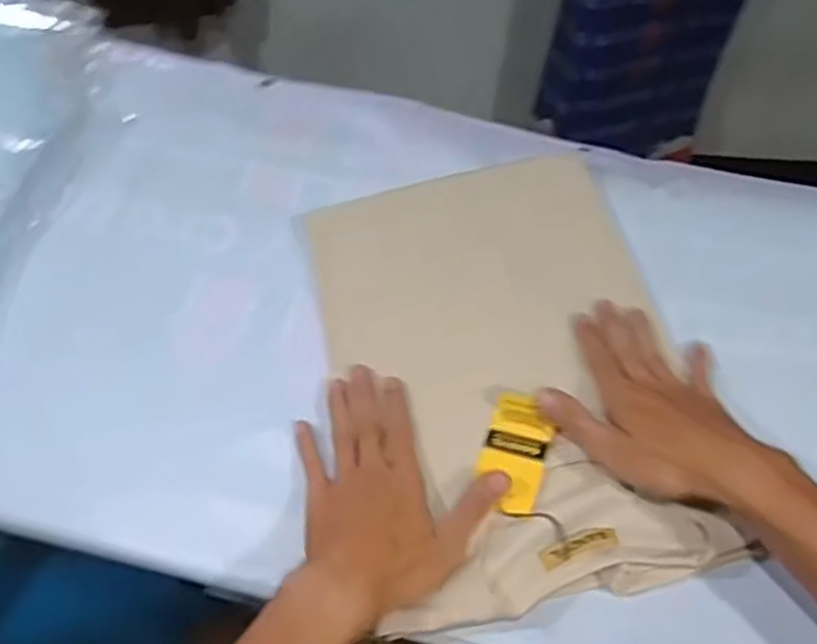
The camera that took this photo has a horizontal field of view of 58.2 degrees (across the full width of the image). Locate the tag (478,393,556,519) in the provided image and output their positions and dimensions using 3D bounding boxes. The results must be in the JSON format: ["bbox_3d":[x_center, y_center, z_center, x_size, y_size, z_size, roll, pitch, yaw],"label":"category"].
[{"bbox_3d":[0.075,0.092,0.517,0.045,0.015,0.079,15,61,10],"label":"tag"}]

